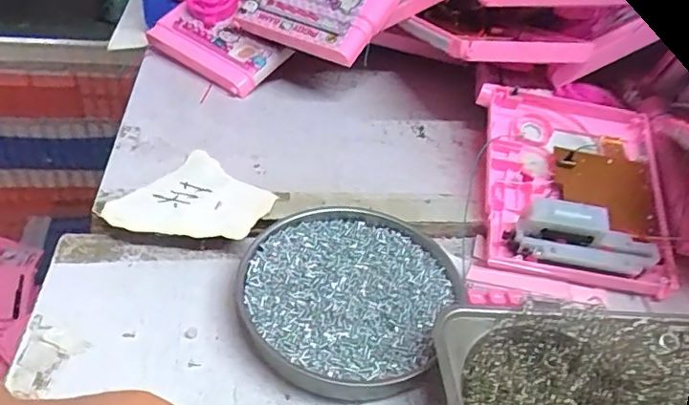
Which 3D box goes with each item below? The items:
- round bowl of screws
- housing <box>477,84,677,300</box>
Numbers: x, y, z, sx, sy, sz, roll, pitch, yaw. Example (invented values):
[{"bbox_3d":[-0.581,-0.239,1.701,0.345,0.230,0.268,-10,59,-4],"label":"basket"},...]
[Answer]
[{"bbox_3d":[0.001,0.055,0.351,0.124,0.019,0.131,5,40,-4],"label":"round bowl of screws"},{"bbox_3d":[0.174,-0.018,0.431,0.130,0.046,0.159,9,41,4],"label":"housing"}]

